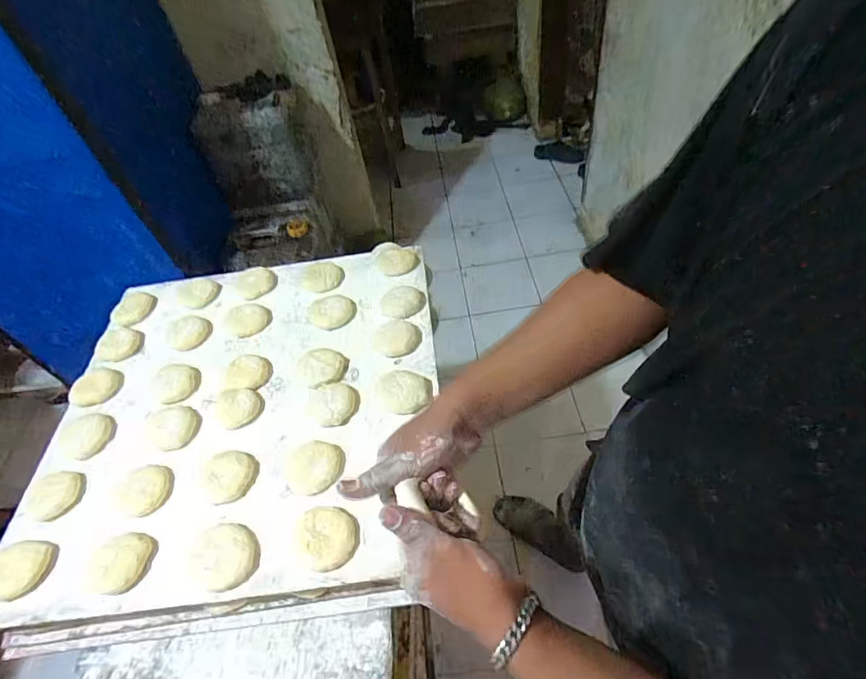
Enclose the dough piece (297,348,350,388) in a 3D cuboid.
[{"bbox_3d":[-0.165,0.040,0.711,0.074,0.023,0.060,-17,50,-8],"label":"dough piece"}]

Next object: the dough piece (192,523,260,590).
[{"bbox_3d":[-0.246,0.254,0.559,0.073,0.016,0.072,-3,50,4],"label":"dough piece"}]

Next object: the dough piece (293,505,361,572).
[{"bbox_3d":[-0.125,0.228,0.553,0.079,0.017,0.068,3,50,9],"label":"dough piece"}]

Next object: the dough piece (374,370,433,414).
[{"bbox_3d":[-0.045,0.073,0.675,0.083,0.019,0.064,10,52,15],"label":"dough piece"}]

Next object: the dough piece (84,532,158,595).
[{"bbox_3d":[-0.376,0.261,0.562,0.077,0.021,0.067,2,50,8],"label":"dough piece"}]

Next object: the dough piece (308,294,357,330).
[{"bbox_3d":[-0.167,-0.048,0.789,0.079,0.017,0.070,19,54,21],"label":"dough piece"}]

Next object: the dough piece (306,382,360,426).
[{"bbox_3d":[-0.147,0.089,0.688,0.076,0.013,0.068,28,58,26],"label":"dough piece"}]

